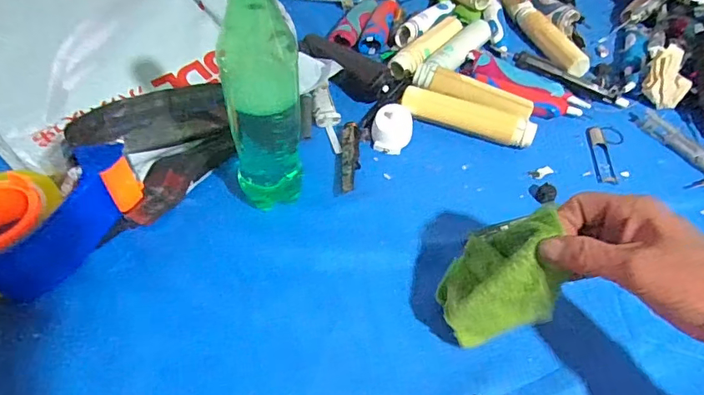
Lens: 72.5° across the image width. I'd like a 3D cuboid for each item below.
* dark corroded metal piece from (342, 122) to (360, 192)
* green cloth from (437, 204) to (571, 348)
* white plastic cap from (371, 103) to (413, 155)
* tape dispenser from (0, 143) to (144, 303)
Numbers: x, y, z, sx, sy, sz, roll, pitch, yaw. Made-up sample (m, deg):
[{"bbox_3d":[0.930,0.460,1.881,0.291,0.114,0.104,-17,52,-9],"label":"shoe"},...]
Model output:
[{"bbox_3d":[-0.001,-0.043,0.514,0.018,0.017,0.099,2,49,-2],"label":"dark corroded metal piece"},{"bbox_3d":[0.110,0.055,0.364,0.081,0.088,0.067,-11,54,-11],"label":"green cloth"},{"bbox_3d":[0.046,-0.079,0.542,0.043,0.024,0.056,13,49,7],"label":"white plastic cap"},{"bbox_3d":[-0.277,0.010,0.422,0.098,0.056,0.159,20,52,13],"label":"tape dispenser"}]

